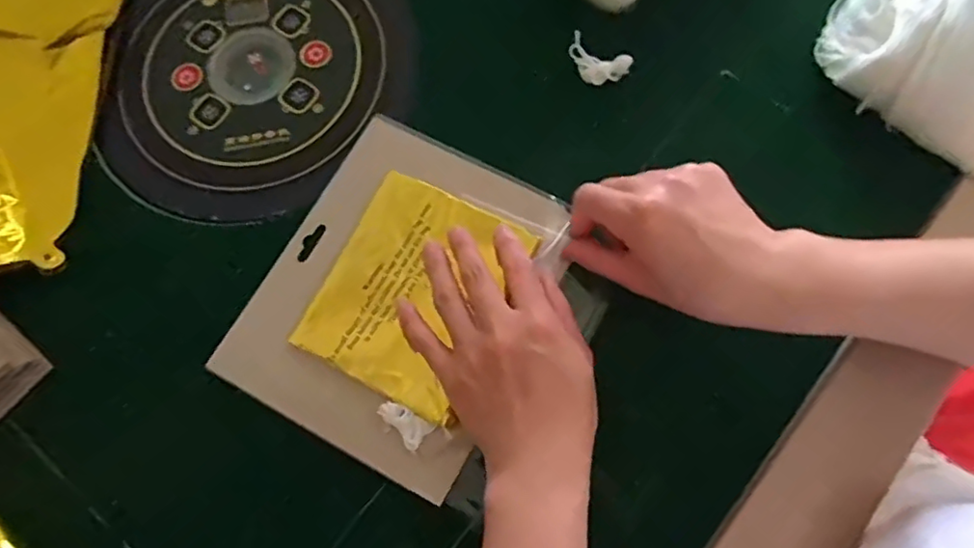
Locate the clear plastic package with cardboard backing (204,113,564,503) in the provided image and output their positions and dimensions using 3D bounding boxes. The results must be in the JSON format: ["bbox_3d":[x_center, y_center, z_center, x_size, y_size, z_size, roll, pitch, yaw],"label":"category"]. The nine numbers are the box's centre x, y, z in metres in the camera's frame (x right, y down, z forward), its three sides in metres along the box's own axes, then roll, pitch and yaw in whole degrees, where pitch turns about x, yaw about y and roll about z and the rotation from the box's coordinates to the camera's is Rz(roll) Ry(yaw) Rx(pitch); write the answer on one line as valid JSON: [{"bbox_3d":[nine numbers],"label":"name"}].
[{"bbox_3d":[-0.051,0.008,0.374,0.158,0.016,0.196,27,77,9],"label":"clear plastic package with cardboard backing"}]

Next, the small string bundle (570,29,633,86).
[{"bbox_3d":[0.075,-0.140,0.402,0.041,0.023,0.021,16,76,9],"label":"small string bundle"}]

